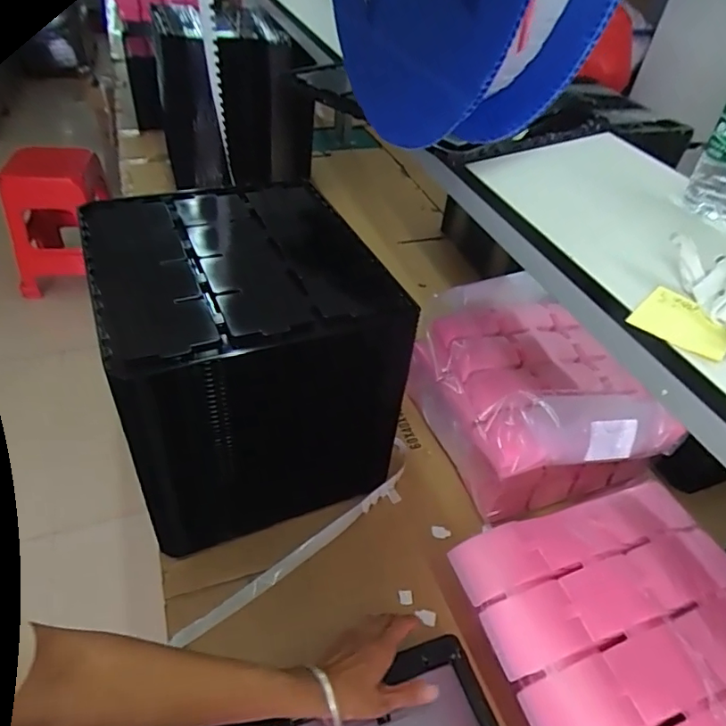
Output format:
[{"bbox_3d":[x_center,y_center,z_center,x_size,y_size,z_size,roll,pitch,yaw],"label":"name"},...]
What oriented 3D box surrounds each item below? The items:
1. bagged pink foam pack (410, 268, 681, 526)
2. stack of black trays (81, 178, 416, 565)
[{"bbox_3d":[0.265,0.048,0.902,0.294,0.207,0.372,-11,46,-18],"label":"bagged pink foam pack"},{"bbox_3d":[-0.172,-0.011,0.792,0.345,0.353,0.372,-14,47,-21],"label":"stack of black trays"}]

